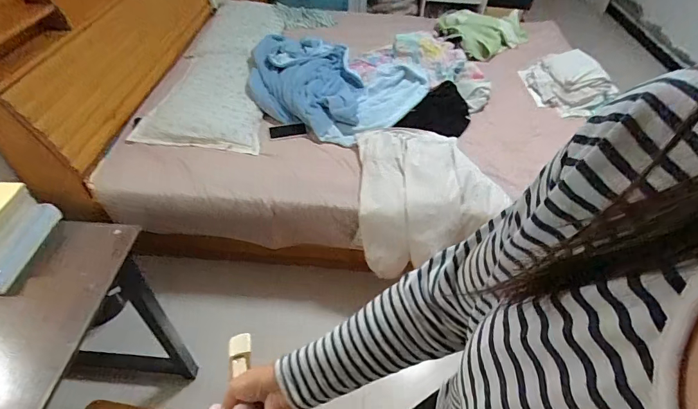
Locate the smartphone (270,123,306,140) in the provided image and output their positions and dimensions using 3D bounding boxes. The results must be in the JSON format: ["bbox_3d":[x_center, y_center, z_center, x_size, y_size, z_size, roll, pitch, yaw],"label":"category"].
[{"bbox_3d":[-0.256,-0.305,1.613,0.148,0.013,0.085,-9,55,-1],"label":"smartphone"}]

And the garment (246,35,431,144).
[{"bbox_3d":[-0.083,-0.540,1.723,0.810,0.148,0.589,13,48,9],"label":"garment"}]

